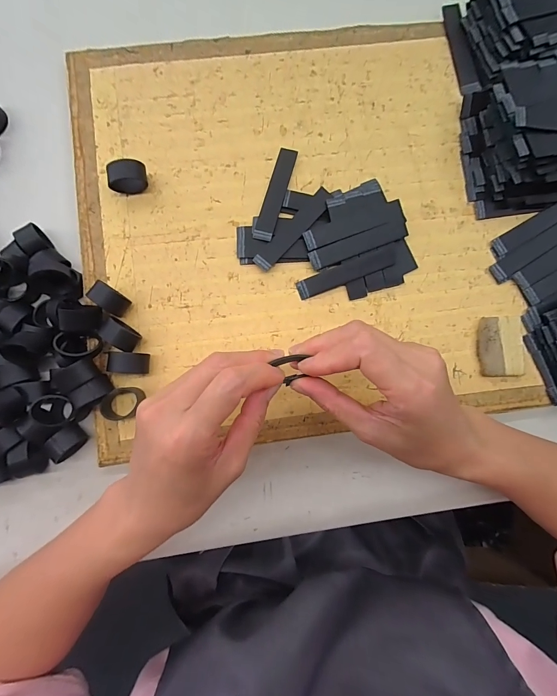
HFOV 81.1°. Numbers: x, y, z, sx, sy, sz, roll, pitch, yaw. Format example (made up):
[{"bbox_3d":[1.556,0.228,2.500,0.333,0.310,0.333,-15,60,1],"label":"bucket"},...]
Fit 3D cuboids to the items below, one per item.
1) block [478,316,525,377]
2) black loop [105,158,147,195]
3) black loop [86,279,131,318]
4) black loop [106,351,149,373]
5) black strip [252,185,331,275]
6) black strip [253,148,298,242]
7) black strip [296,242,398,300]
[{"bbox_3d":[0.203,-0.002,0.295,0.042,0.008,0.053,-1,83,-3],"label":"block"},{"bbox_3d":[-0.133,-0.151,0.290,0.031,0.022,0.023,-4,84,-3],"label":"black loop"},{"bbox_3d":[-0.144,-0.042,0.277,0.026,0.027,0.018,33,83,1],"label":"black loop"},{"bbox_3d":[-0.125,0.013,0.275,0.029,0.021,0.017,2,83,-2],"label":"black loop"},{"bbox_3d":[0.015,-0.108,0.296,0.019,0.009,0.092,43,83,3],"label":"black strip"},{"bbox_3d":[-0.002,-0.143,0.301,0.018,0.004,0.093,16,83,-1],"label":"black strip"},{"bbox_3d":[0.064,-0.069,0.298,0.096,0.004,0.019,-22,96,0],"label":"black strip"}]

